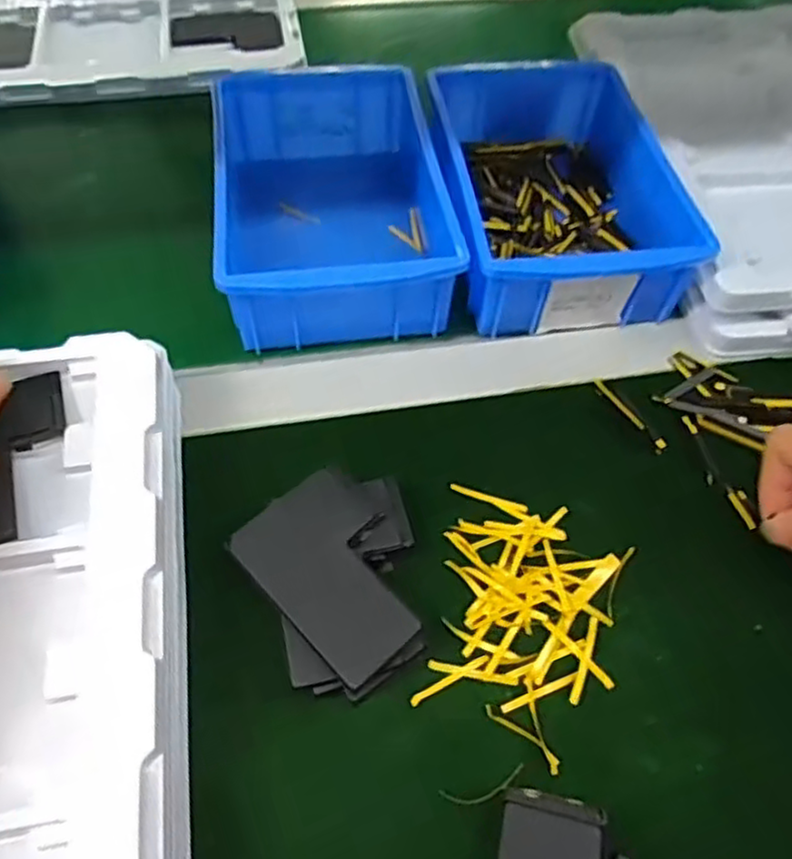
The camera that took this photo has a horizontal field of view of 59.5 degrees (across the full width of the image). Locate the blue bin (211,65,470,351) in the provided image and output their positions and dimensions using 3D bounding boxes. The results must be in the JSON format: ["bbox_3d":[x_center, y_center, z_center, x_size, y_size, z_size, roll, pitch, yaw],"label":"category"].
[{"bbox_3d":[-0.043,-0.150,0.442,0.129,0.058,0.202,-6,57,-7],"label":"blue bin"}]

